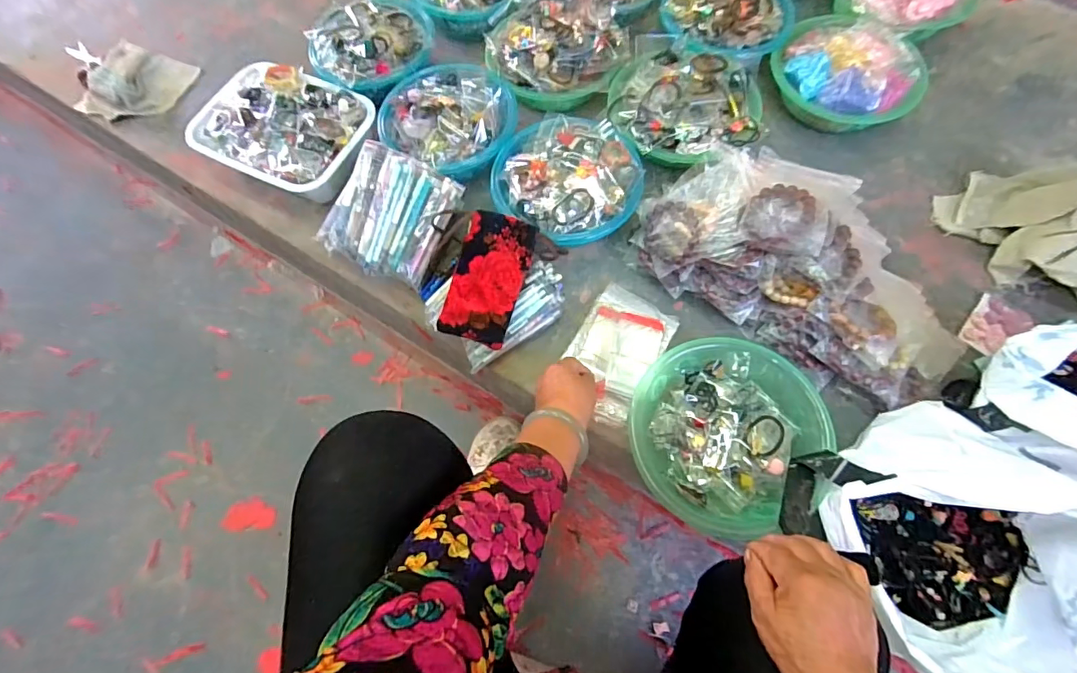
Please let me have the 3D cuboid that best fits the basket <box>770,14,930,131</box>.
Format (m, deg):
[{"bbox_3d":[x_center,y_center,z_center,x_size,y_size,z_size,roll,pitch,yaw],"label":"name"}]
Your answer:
[{"bbox_3d":[0.511,-0.438,0.800,0.223,0.086,0.211,-1,67,2],"label":"basket"}]

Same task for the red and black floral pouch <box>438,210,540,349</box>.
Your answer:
[{"bbox_3d":[-0.066,-0.079,0.652,0.092,0.016,0.174,17,84,-10],"label":"red and black floral pouch"}]

